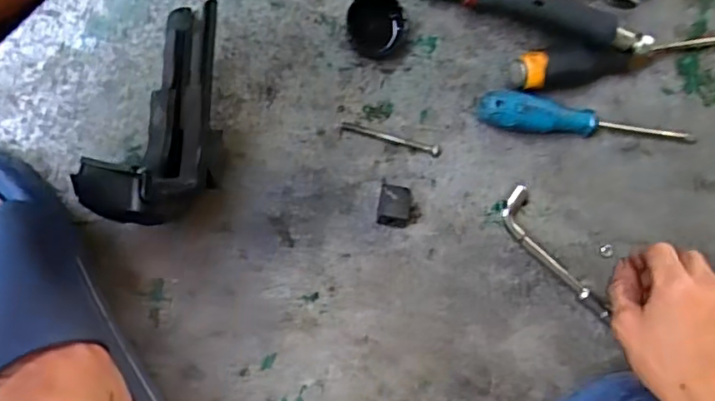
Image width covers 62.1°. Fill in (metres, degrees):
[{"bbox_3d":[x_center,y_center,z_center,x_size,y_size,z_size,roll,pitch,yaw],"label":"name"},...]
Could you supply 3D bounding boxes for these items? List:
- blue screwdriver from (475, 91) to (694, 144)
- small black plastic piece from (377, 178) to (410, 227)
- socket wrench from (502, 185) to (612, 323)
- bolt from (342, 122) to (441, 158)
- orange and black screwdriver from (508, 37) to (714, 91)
[{"bbox_3d":[0.182,-0.058,0.457,0.184,0.033,0.025,8,91,-11],"label":"blue screwdriver"},{"bbox_3d":[0.029,0.003,0.450,0.026,0.013,0.031,10,90,-11],"label":"small black plastic piece"},{"bbox_3d":[0.159,0.045,0.475,0.030,0.015,0.129,-43,102,-4],"label":"socket wrench"},{"bbox_3d":[0.026,-0.047,0.449,0.077,0.005,0.008,17,89,-11],"label":"bolt"},{"bbox_3d":[0.206,-0.109,0.460,0.185,0.035,0.027,-9,94,-11],"label":"orange and black screwdriver"}]

